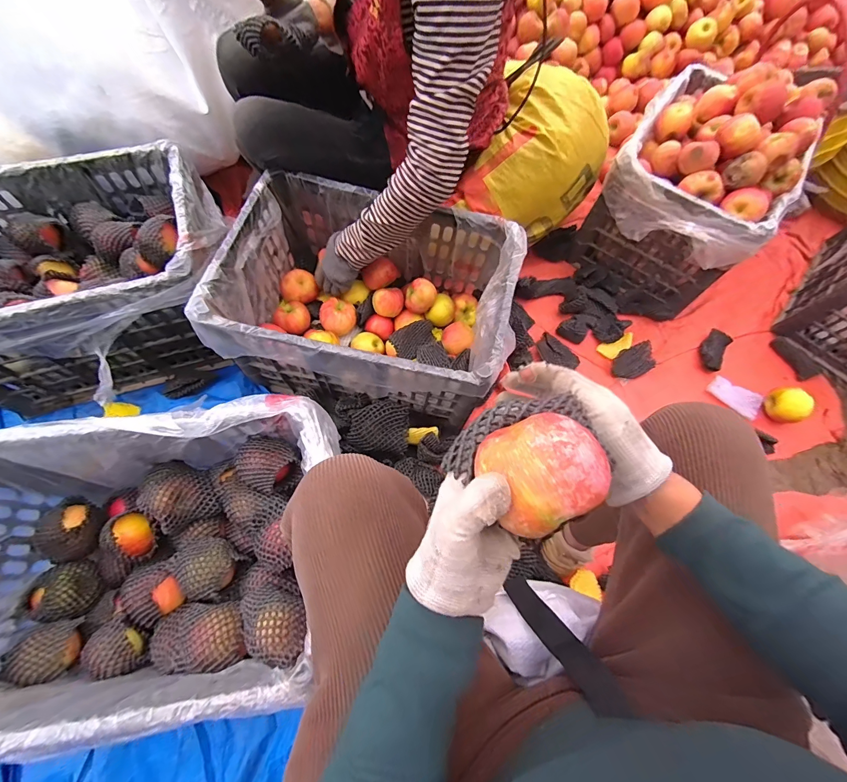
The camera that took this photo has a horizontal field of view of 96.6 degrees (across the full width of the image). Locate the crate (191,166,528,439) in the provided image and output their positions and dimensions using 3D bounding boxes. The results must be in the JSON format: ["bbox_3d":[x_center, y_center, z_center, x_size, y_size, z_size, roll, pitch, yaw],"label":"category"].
[{"bbox_3d":[-0.091,-0.164,0.742,0.488,0.254,0.341,12,67,3],"label":"crate"}]

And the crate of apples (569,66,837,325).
[{"bbox_3d":[0.670,-0.517,0.945,0.351,0.360,0.519,34,70,11],"label":"crate of apples"}]

